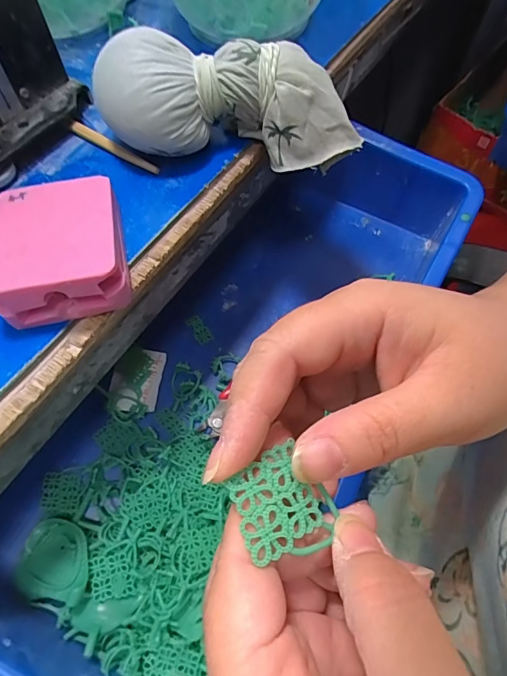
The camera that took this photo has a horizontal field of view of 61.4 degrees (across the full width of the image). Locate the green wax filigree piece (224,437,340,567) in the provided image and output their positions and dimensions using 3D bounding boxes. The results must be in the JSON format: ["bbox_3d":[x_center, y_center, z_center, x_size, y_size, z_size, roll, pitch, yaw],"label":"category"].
[{"bbox_3d":[0.009,0.048,0.124,0.030,0.004,0.030,-17,67,-31],"label":"green wax filigree piece"}]

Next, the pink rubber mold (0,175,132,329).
[{"bbox_3d":[-0.093,-0.045,0.207,0.059,0.029,0.072,-12,63,-6],"label":"pink rubber mold"}]

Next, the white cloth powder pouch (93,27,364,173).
[{"bbox_3d":[-0.009,-0.129,0.234,0.145,0.047,0.050,1,65,-15],"label":"white cloth powder pouch"}]

